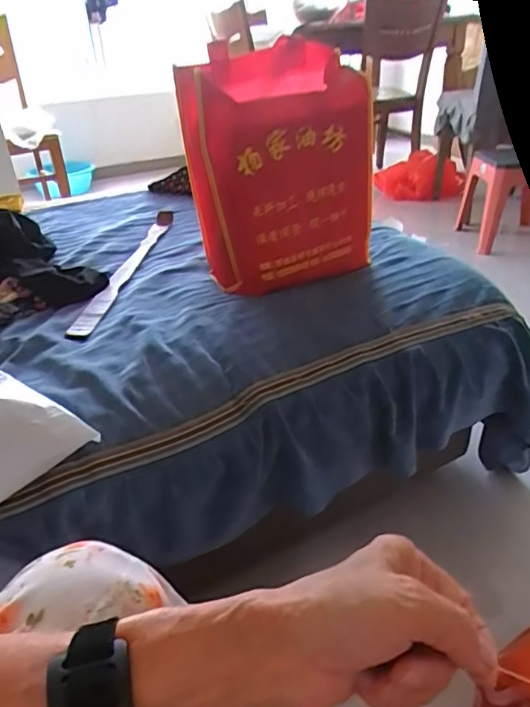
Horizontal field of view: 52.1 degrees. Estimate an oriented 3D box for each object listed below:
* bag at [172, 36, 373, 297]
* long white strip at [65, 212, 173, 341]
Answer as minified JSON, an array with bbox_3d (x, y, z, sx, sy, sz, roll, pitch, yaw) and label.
[{"bbox_3d":[0.022,-0.283,0.837,0.251,0.314,0.160,-14,33,-17],"label":"bag"},{"bbox_3d":[-0.238,-0.167,0.966,0.039,0.011,0.533,0,31,6],"label":"long white strip"}]

